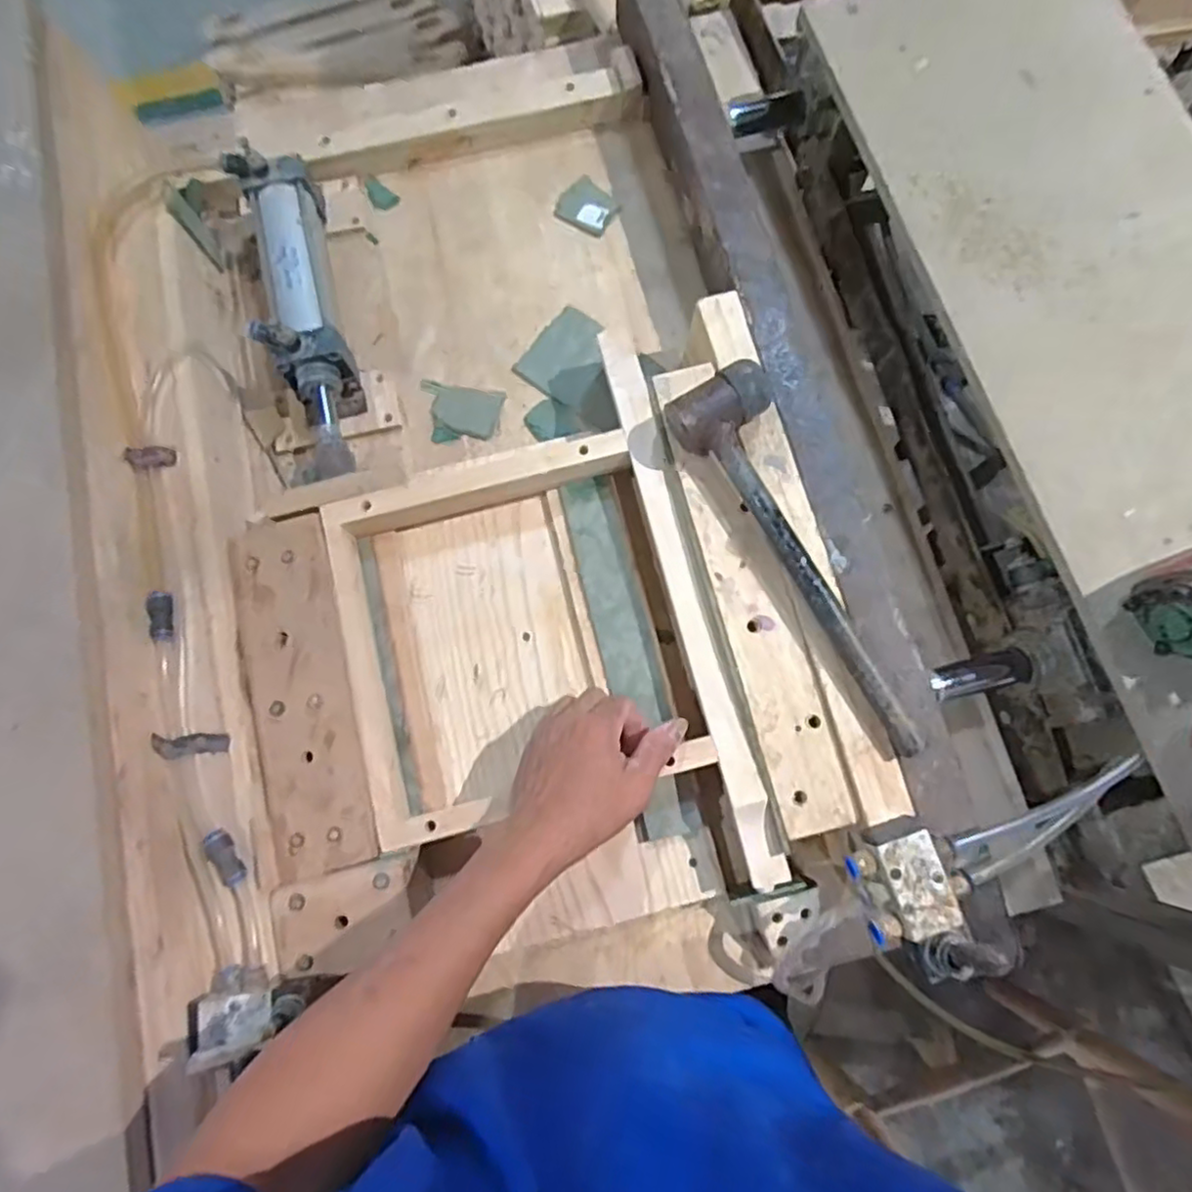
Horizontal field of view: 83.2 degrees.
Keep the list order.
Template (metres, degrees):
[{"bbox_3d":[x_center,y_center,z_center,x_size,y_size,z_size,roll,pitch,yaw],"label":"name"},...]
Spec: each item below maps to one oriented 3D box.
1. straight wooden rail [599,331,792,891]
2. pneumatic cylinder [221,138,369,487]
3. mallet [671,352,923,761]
[{"bbox_3d":[0.075,-0.005,0.559,0.030,0.022,0.477,-14,78,-3],"label":"straight wooden rail"},{"bbox_3d":[-0.279,-0.260,0.636,0.074,0.089,0.322,-14,78,-3],"label":"pneumatic cylinder"},{"bbox_3d":[0.171,-0.028,0.530,0.076,0.053,0.335,-28,80,-6],"label":"mallet"}]

